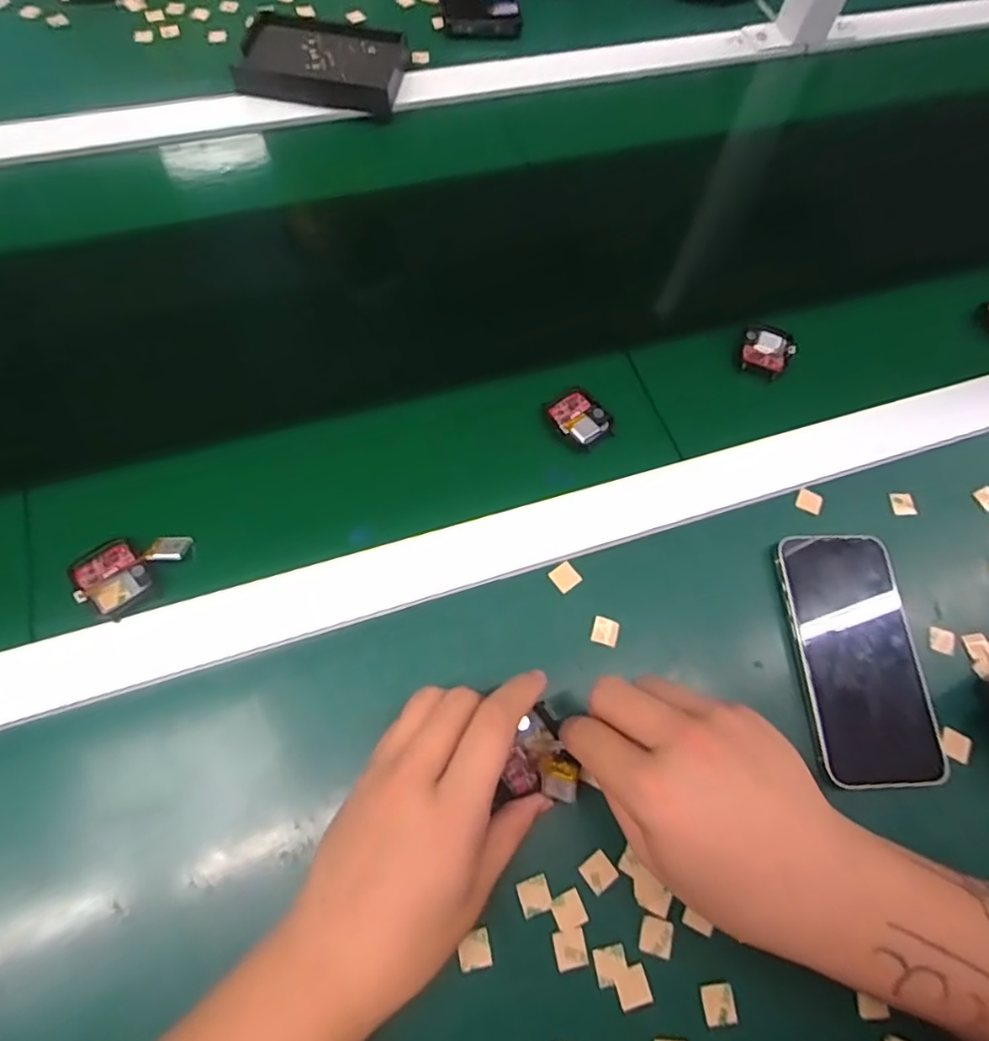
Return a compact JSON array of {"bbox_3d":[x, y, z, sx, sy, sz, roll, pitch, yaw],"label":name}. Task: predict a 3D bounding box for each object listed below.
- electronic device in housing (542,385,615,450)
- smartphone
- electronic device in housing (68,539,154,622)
[{"bbox_3d":[0.058,-0.070,0.408,0.037,0.008,0.043,-33,73,-16],"label":"electronic device in housing"},{"bbox_3d":[0.218,0.080,0.356,0.074,0.015,0.144,-2,67,-4],"label":"smartphone"},{"bbox_3d":[-0.219,0.033,0.339,0.034,0.011,0.042,-39,74,-17],"label":"electronic device in housing"}]

